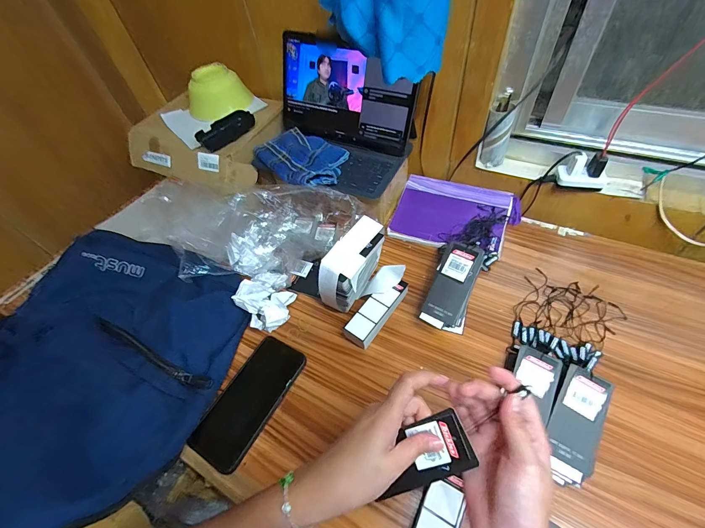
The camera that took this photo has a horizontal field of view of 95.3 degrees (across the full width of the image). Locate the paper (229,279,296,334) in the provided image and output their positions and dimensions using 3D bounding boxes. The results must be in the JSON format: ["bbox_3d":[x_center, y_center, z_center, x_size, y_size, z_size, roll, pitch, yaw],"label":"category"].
[{"bbox_3d":[-0.131,0.061,0.499,0.078,0.066,0.066,-33,56,-18],"label":"paper"}]

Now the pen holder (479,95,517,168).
[{"bbox_3d":[0.257,-0.228,0.568,0.042,0.103,0.044,20,57,20],"label":"pen holder"}]

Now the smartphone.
[{"bbox_3d":[-0.141,0.184,0.442,0.077,0.009,0.167,23,58,22],"label":"smartphone"}]

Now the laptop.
[{"bbox_3d":[-0.042,-0.257,0.557,0.269,0.149,0.180,21,57,20],"label":"laptop"}]

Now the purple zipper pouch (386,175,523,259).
[{"bbox_3d":[0.193,-0.095,0.607,0.216,0.032,0.146,15,55,17],"label":"purple zipper pouch"}]

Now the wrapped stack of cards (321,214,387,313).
[{"bbox_3d":[0.000,0.006,0.511,0.051,0.102,0.138,24,58,22],"label":"wrapped stack of cards"}]

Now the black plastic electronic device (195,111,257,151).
[{"bbox_3d":[-0.240,-0.253,0.607,0.049,0.028,0.112,32,62,26],"label":"black plastic electronic device"}]

